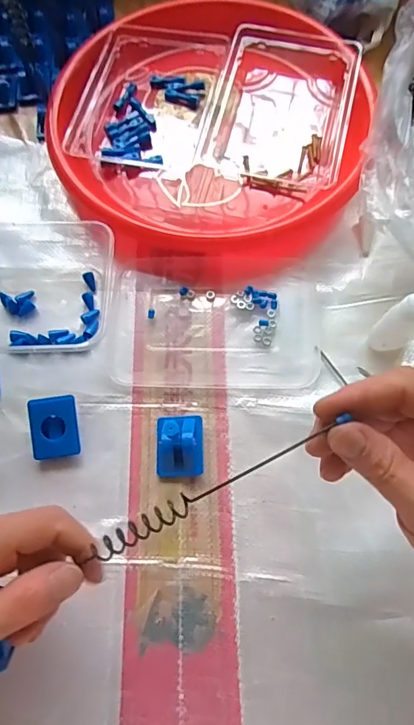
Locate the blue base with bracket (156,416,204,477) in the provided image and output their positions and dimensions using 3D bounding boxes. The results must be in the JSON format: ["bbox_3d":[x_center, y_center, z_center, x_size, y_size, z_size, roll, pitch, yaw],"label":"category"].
[{"bbox_3d":[-0.020,0.060,0.351,0.034,0.020,0.043,-2,69,1],"label":"blue base with bracket"}]

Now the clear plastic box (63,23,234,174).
[{"bbox_3d":[-0.053,-0.255,0.461,0.117,0.031,0.163,12,70,6],"label":"clear plastic box"}]

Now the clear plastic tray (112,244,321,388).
[{"bbox_3d":[0.008,-0.041,0.397,0.169,0.007,0.126,2,69,2],"label":"clear plastic tray"}]

